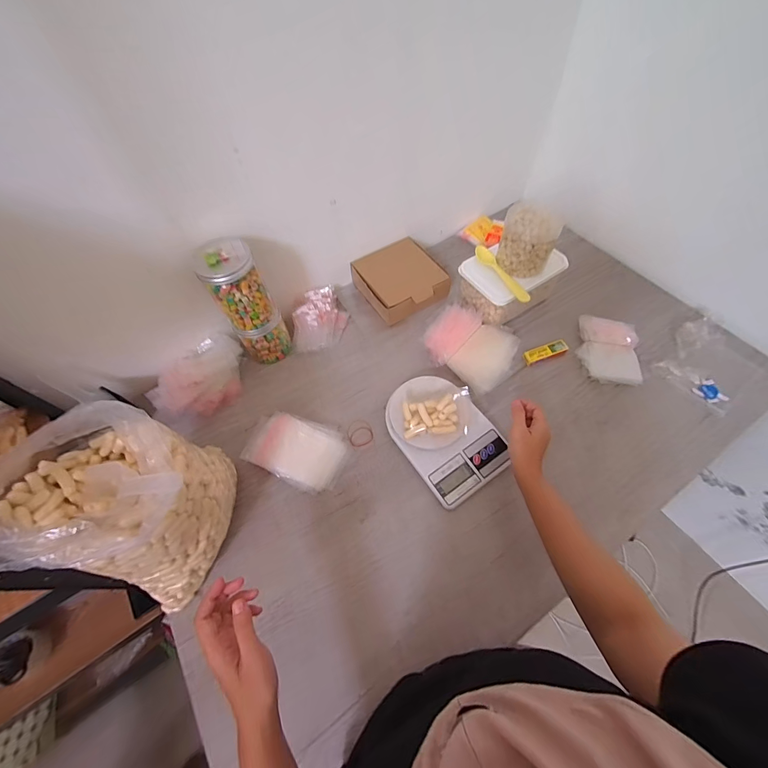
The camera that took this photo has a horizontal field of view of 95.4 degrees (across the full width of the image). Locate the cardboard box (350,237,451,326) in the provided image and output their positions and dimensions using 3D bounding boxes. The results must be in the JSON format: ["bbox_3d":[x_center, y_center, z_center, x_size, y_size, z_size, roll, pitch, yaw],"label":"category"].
[{"bbox_3d":[0.038,-0.224,0.768,0.158,0.067,0.183,-31,64,-14],"label":"cardboard box"}]

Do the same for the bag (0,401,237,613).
[{"bbox_3d":[-0.312,0.153,0.450,0.185,0.271,0.188,38,69,21],"label":"bag"}]

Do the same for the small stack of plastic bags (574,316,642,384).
[{"bbox_3d":[0.429,-0.063,0.664,0.107,0.027,0.132,9,62,8],"label":"small stack of plastic bags"}]

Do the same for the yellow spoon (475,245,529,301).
[{"bbox_3d":[0.222,-0.212,0.664,0.028,0.011,0.155,-23,62,-9],"label":"yellow spoon"}]

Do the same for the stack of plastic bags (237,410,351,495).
[{"bbox_3d":[-0.152,0.114,0.606,0.163,0.036,0.109,16,63,12],"label":"stack of plastic bags"}]

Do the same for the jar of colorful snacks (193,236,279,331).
[{"bbox_3d":[-0.245,-0.166,0.584,0.082,0.137,0.079,-1,61,2],"label":"jar of colorful snacks"}]

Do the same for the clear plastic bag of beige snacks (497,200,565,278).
[{"bbox_3d":[0.263,-0.266,0.637,0.094,0.104,0.085,22,64,15],"label":"clear plastic bag of beige snacks"}]

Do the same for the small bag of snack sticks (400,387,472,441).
[{"bbox_3d":[0.088,0.051,0.589,0.108,0.046,0.071,-2,61,2],"label":"small bag of snack sticks"}]

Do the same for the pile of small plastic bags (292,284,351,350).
[{"bbox_3d":[-0.134,-0.140,0.734,0.101,0.052,0.157,11,62,9],"label":"pile of small plastic bags"}]

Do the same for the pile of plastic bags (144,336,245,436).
[{"bbox_3d":[-0.350,-0.012,0.671,0.133,0.060,0.190,31,67,19],"label":"pile of plastic bags"}]

